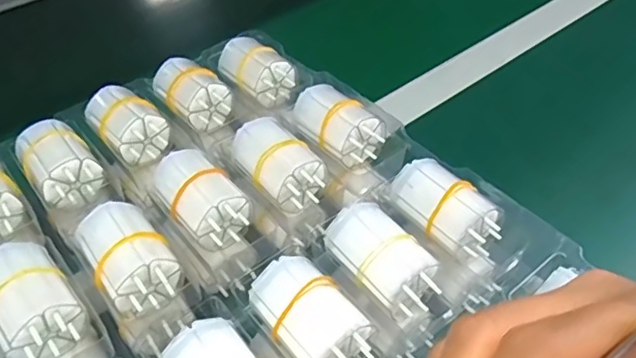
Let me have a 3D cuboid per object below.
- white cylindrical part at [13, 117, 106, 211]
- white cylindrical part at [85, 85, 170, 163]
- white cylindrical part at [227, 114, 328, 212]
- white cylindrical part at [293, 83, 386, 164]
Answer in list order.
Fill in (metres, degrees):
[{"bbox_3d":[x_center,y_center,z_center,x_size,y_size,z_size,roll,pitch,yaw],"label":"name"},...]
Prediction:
[{"bbox_3d":[-0.167,-0.011,0.362,0.039,0.029,0.058,-32,53,-26],"label":"white cylindrical part"},{"bbox_3d":[-0.134,-0.039,0.389,0.057,0.029,0.036,31,54,28],"label":"white cylindrical part"},{"bbox_3d":[-0.026,-0.011,0.350,0.035,0.028,0.058,-29,51,-24],"label":"white cylindrical part"},{"bbox_3d":[0.012,-0.039,0.373,0.060,0.029,0.034,35,56,30],"label":"white cylindrical part"}]

